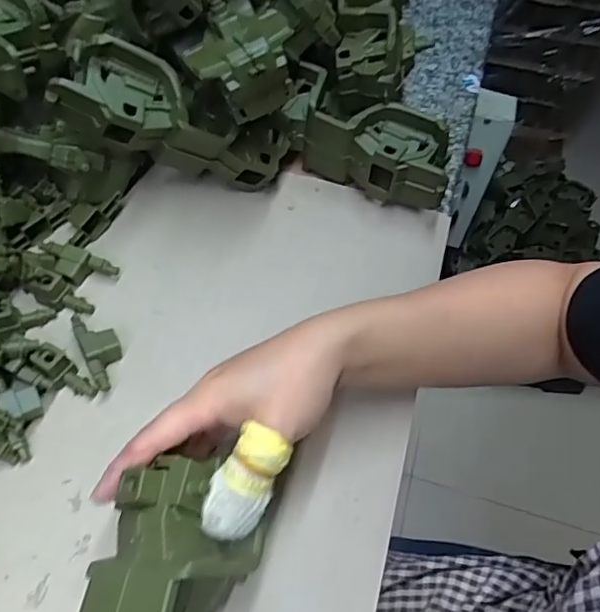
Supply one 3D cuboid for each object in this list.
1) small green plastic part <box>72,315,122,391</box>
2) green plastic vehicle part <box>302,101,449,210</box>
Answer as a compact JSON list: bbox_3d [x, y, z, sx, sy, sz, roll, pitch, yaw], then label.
[{"bbox_3d":[-0.141,0.028,0.399,0.024,0.015,0.071,-23,59,-19],"label":"small green plastic part"},{"bbox_3d":[0.065,-0.126,0.494,0.128,0.084,0.046,19,55,9],"label":"green plastic vehicle part"}]

